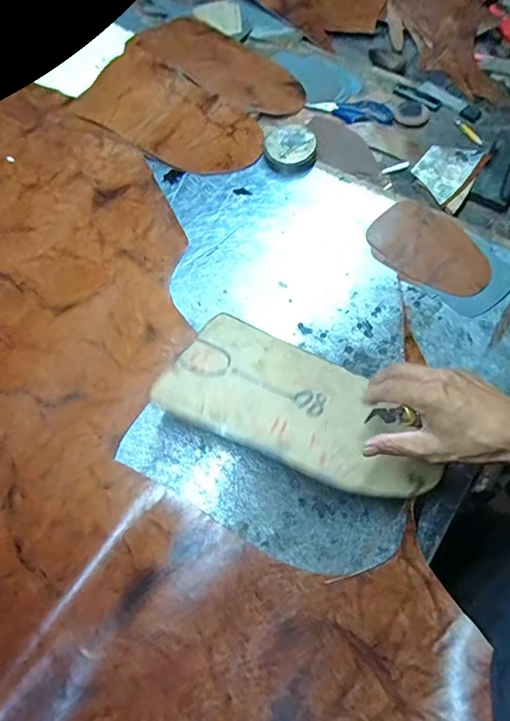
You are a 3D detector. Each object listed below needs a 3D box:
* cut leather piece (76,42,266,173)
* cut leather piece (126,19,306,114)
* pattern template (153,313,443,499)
[{"bbox_3d":[-0.132,-0.380,0.702,0.295,0.028,0.157,33,72,15],"label":"cut leather piece"},{"bbox_3d":[-0.052,-0.502,0.760,0.294,0.015,0.155,37,62,9],"label":"cut leather piece"},{"bbox_3d":[0.050,0.048,0.485,0.288,0.008,0.154,25,49,13],"label":"pattern template"}]

